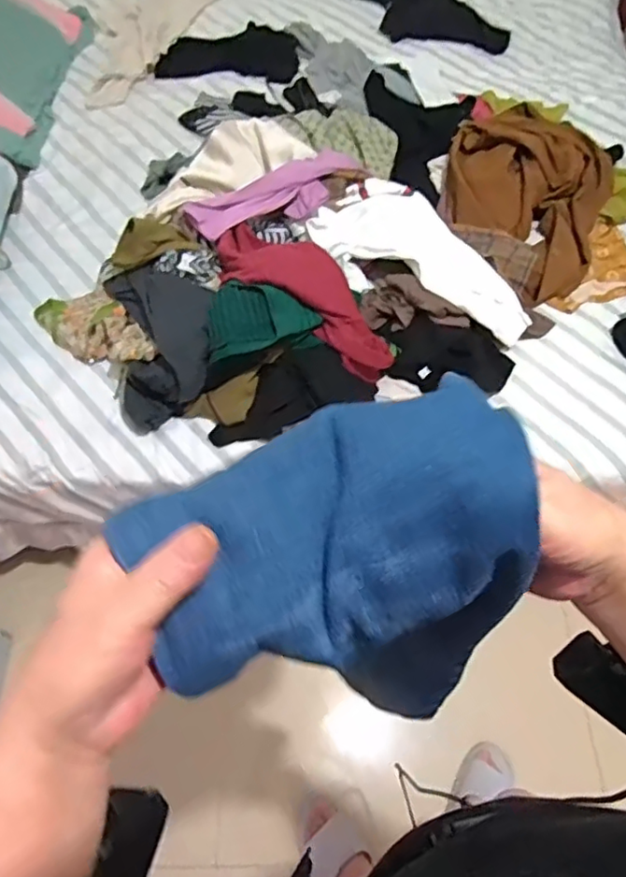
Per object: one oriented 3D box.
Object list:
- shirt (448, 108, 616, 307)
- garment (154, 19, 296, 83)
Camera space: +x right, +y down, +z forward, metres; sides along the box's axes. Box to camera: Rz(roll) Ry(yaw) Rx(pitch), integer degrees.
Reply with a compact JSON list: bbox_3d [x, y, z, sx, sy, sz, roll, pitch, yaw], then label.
[{"bbox_3d":[0.444,-0.524,1.259,0.354,0.161,0.450,21,62,9],"label":"shirt"},{"bbox_3d":[-0.223,-1.049,1.613,0.359,0.037,0.247,3,60,-1],"label":"garment"}]

